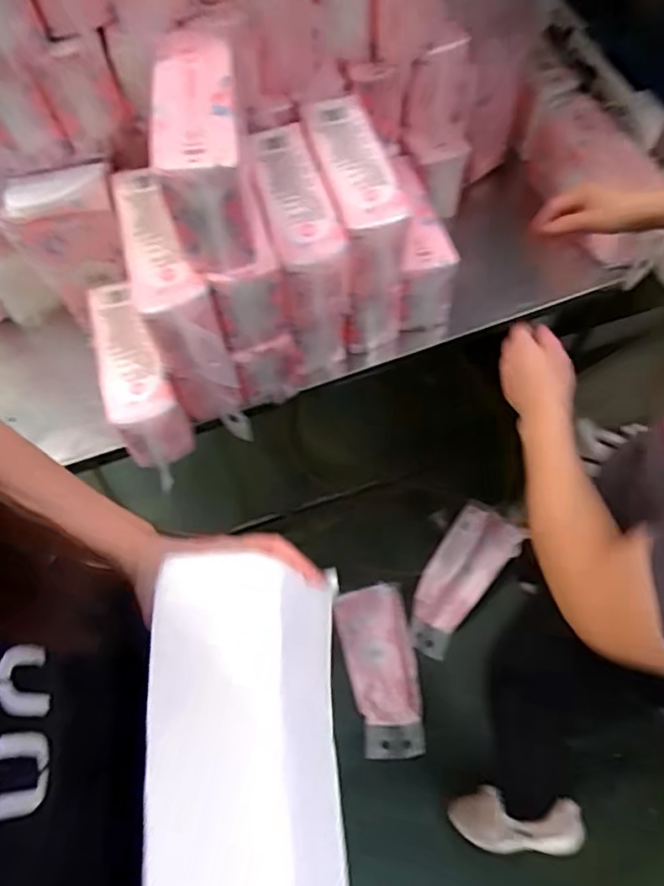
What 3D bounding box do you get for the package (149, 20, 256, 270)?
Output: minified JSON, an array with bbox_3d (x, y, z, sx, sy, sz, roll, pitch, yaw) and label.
[{"bbox_3d":[-0.148,-0.338,0.664,0.083,0.124,0.253,-7,64,-2],"label":"package"}]

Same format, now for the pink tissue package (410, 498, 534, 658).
[{"bbox_3d":[0.294,0.320,1.348,0.149,0.043,0.351,32,86,15],"label":"pink tissue package"}]

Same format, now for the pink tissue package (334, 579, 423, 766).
[{"bbox_3d":[0.107,0.499,1.268,0.159,0.066,0.344,-9,65,-3],"label":"pink tissue package"}]

